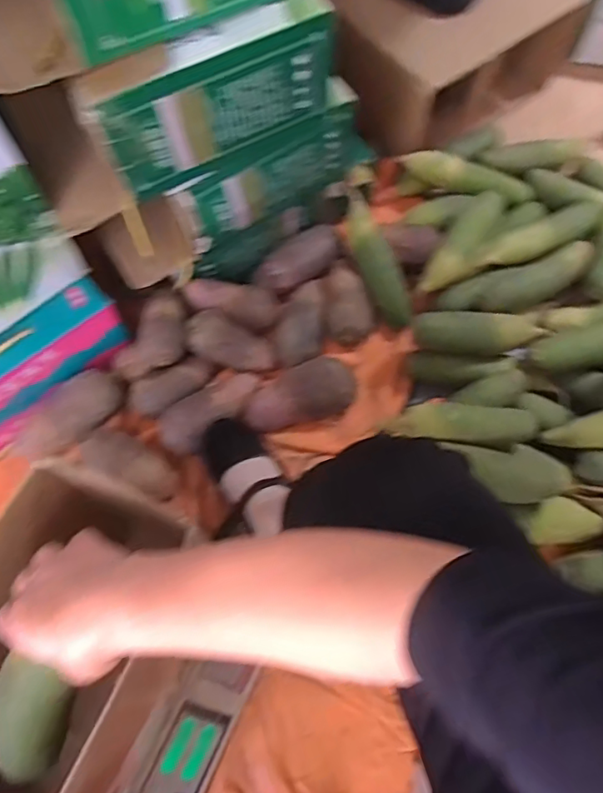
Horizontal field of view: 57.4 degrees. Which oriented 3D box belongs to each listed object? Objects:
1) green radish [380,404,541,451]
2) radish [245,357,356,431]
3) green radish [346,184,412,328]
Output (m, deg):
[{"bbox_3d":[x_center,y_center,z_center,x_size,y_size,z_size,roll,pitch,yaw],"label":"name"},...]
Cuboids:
[{"bbox_3d":[0.211,0.038,0.734,0.182,0.051,0.052,8,69,5],"label":"green radish"},{"bbox_3d":[-0.002,0.000,0.786,0.162,0.063,0.074,-17,69,-5],"label":"radish"},{"bbox_3d":[0.115,-0.212,0.850,0.046,0.047,0.220,-23,94,-8],"label":"green radish"}]

